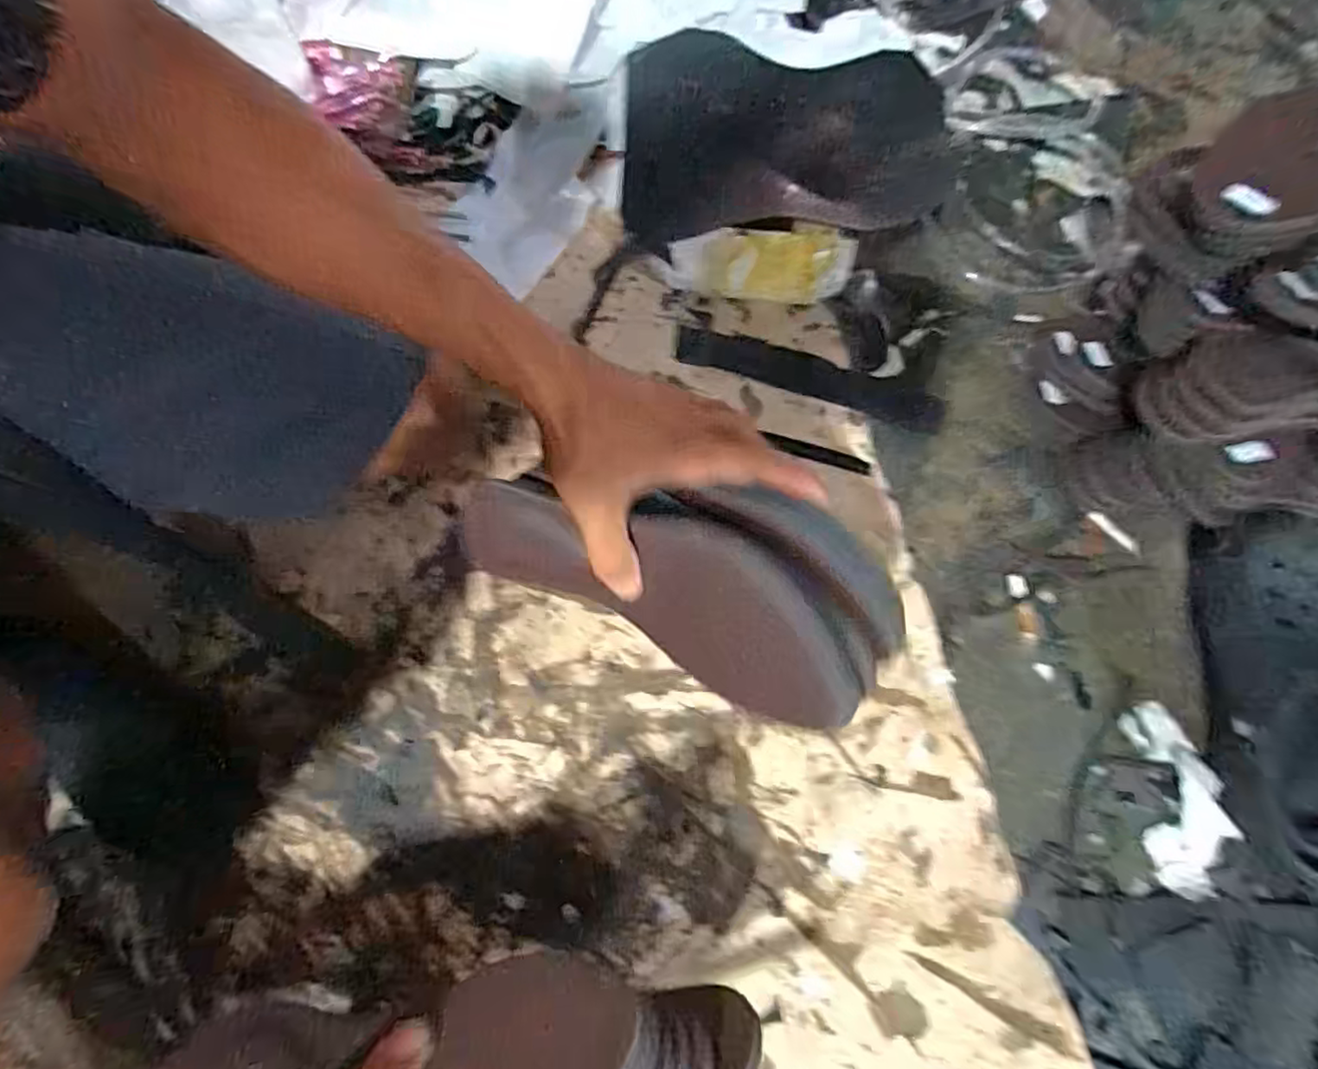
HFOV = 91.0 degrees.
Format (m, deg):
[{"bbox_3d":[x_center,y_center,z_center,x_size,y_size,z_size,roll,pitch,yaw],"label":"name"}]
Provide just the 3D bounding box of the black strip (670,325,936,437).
[{"bbox_3d":[0.139,-0.145,0.599,0.249,0.009,0.044,17,74,5],"label":"black strip"}]

